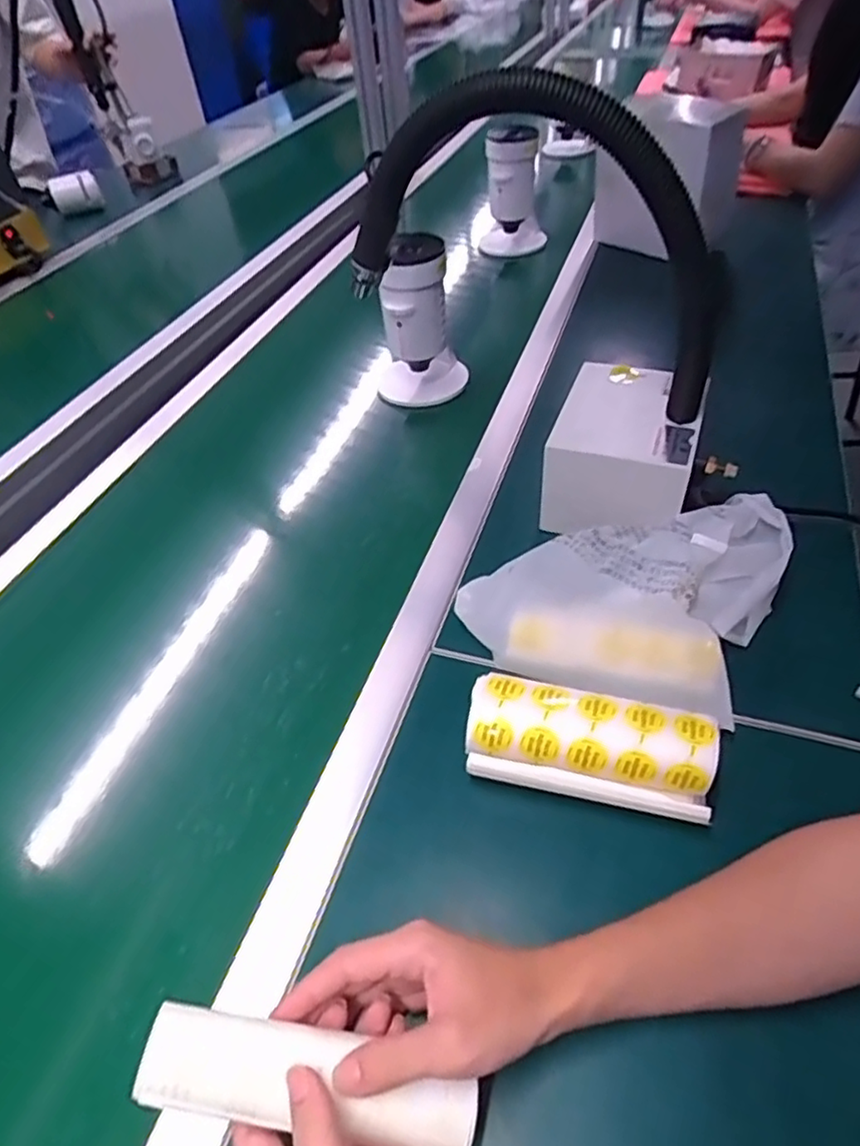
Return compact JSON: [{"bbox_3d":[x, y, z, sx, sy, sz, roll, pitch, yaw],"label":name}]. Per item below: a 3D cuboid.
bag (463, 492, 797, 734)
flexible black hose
[{"bbox_3d":[0.174,0.002,0.581,0.229,0.057,0.234,20,51,24],"label":"bag"},{"bbox_3d":[0.081,-0.270,0.568,0.318,0.252,0.056,12,48,17],"label":"flexible black hose"}]

